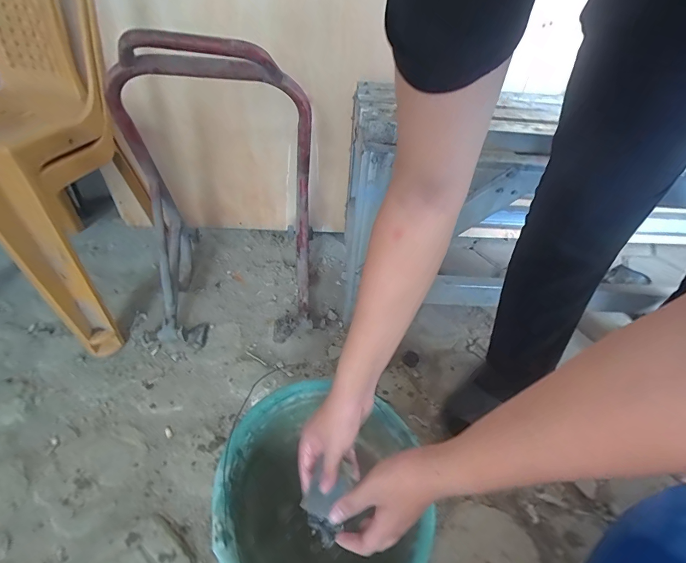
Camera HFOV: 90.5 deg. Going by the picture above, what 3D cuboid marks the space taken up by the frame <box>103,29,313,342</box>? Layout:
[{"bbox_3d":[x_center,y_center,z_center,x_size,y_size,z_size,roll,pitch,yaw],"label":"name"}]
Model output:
[{"bbox_3d":[-0.260,-0.188,0.774,0.366,0.644,0.291,-5,45,-11],"label":"frame"}]

